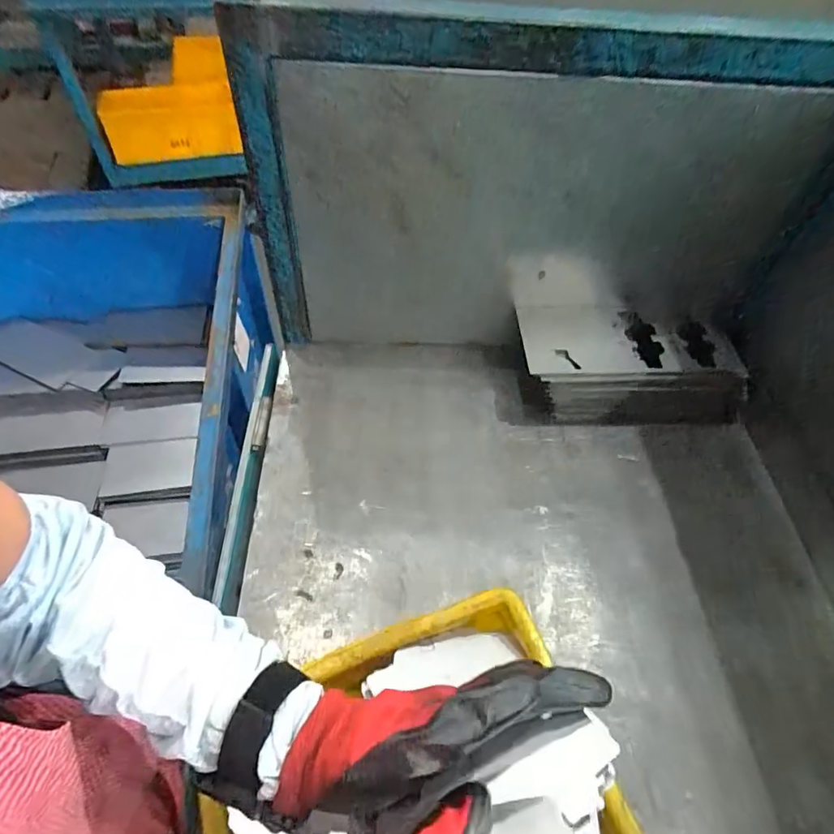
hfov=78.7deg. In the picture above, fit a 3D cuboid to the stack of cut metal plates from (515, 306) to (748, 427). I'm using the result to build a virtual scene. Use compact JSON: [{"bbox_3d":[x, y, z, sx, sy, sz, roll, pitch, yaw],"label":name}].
[{"bbox_3d":[0.279,-0.067,0.695,0.285,0.097,0.140,4,53,-2],"label":"stack of cut metal plates"}]

